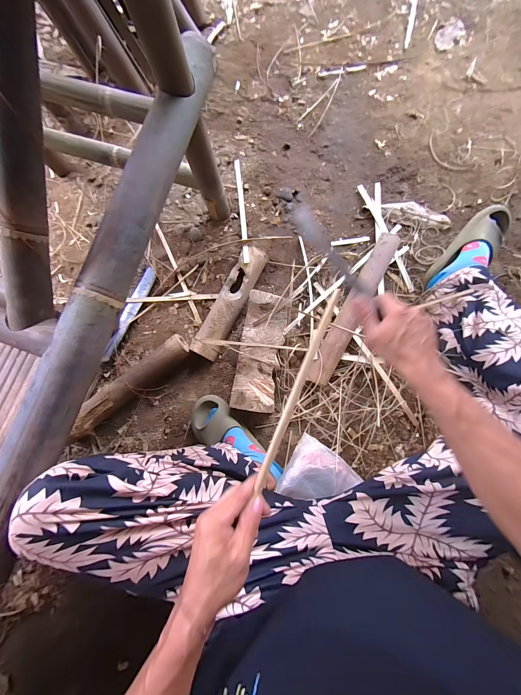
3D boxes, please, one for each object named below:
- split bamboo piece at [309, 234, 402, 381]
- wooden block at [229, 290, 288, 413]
[{"bbox_3d":[0.240,-0.102,0.702,0.057,0.040,0.430,28,85,8],"label":"split bamboo piece"},{"bbox_3d":[0.001,0.010,0.689,0.110,0.067,0.290,9,82,5],"label":"wooden block"}]

